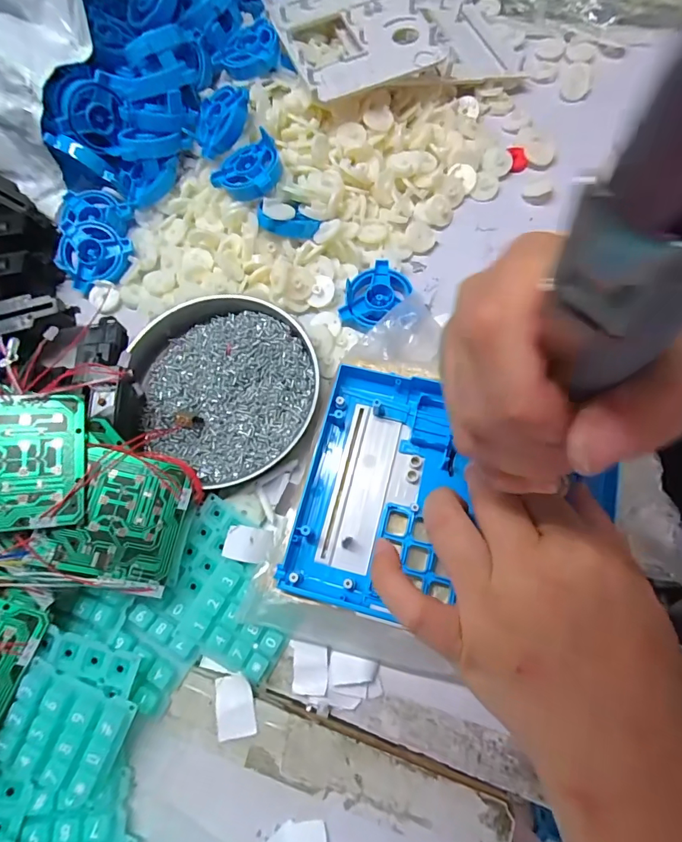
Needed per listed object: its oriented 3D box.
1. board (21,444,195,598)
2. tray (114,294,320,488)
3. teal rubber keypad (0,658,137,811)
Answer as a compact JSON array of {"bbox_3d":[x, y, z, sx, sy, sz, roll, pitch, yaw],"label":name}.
[{"bbox_3d":[-0.125,0.055,0.255,0.068,0.006,0.071,18,71,-15],"label":"board"},{"bbox_3d":[-0.088,-0.028,0.314,0.140,0.023,0.123,26,75,12],"label":"tray"},{"bbox_3d":[-0.138,0.156,0.222,0.056,0.009,0.052,23,85,2],"label":"teal rubber keypad"}]

